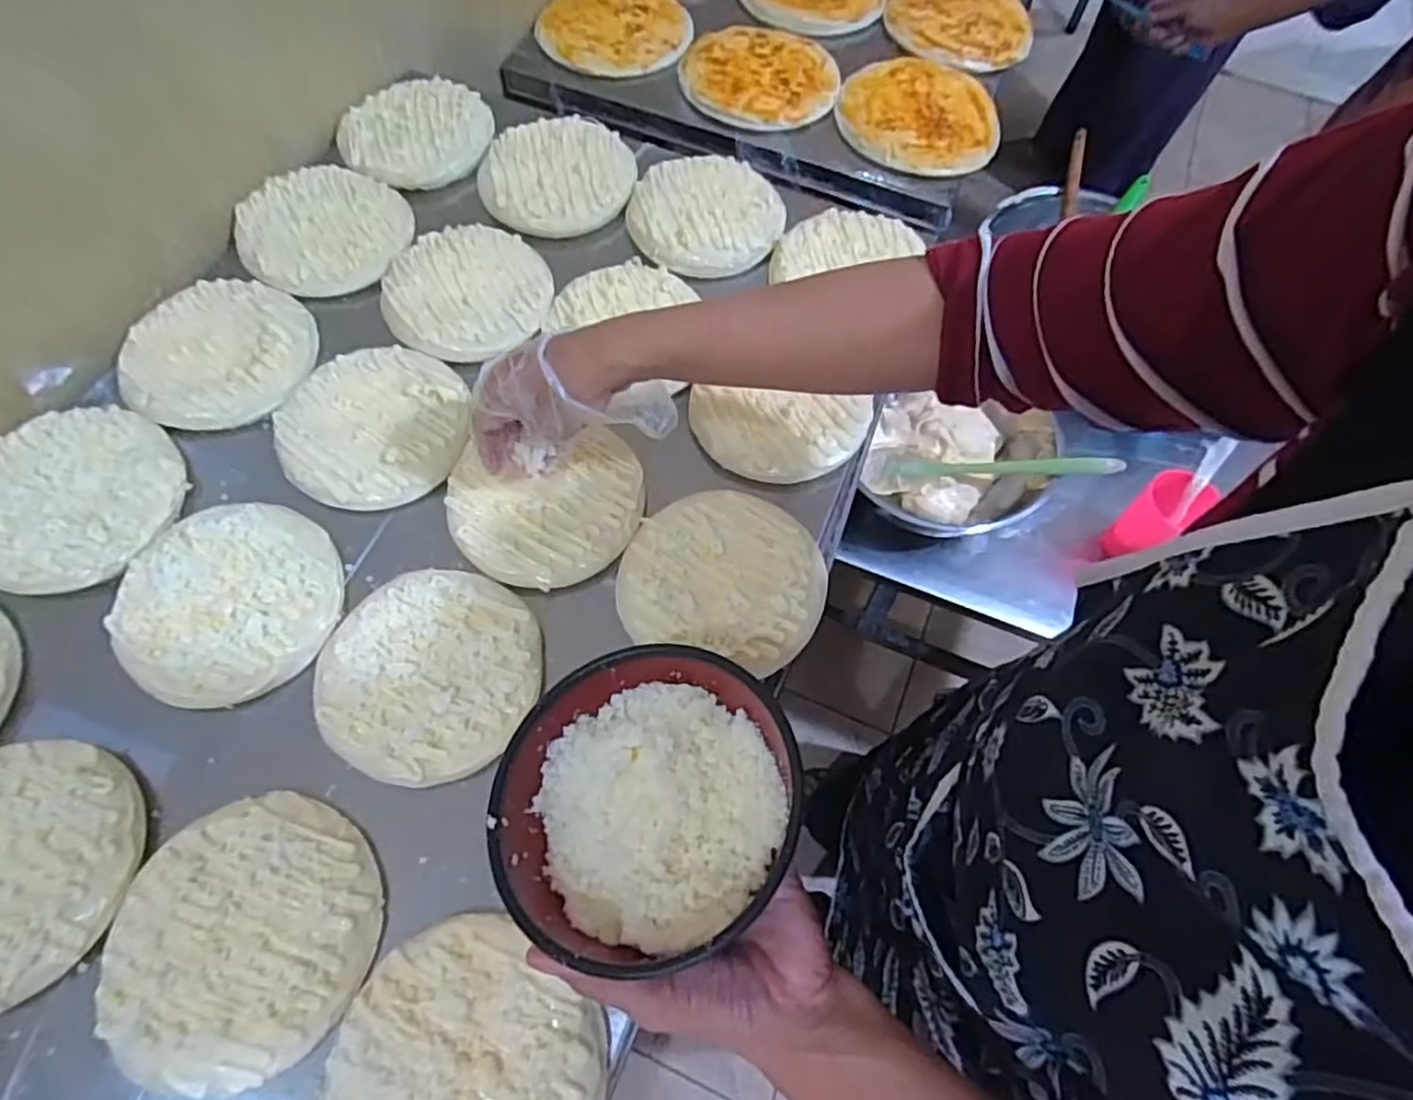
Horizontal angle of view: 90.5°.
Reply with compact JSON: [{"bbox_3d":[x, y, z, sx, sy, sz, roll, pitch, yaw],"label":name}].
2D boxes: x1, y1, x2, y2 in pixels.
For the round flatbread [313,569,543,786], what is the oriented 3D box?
[{"bbox_3d":[-0.188,0.082,0.477,0.141,0.012,0.142,0,65,-1],"label":"round flatbread"}]

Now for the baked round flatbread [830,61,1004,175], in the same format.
[{"bbox_3d":[0.263,-0.541,0.860,0.194,0.015,0.192,0,65,-1],"label":"baked round flatbread"}]

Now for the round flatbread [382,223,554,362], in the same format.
[{"bbox_3d":[-0.210,-0.230,0.619,0.139,0.019,0.133,-8,65,-5],"label":"round flatbread"}]

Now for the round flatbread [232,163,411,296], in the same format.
[{"bbox_3d":[-0.350,-0.297,0.644,0.146,0.022,0.137,0,65,-1],"label":"round flatbread"}]

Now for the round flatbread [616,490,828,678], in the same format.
[{"bbox_3d":[0.013,0.014,0.503,0.142,0.010,0.123,14,66,6],"label":"round flatbread"}]

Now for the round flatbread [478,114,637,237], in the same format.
[{"bbox_3d":[-0.146,-0.367,0.682,0.146,0.019,0.140,-7,65,-4],"label":"round flatbread"}]

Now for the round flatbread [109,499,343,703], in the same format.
[{"bbox_3d":[-0.335,0.034,0.490,0.134,0.020,0.146,26,67,11],"label":"round flatbread"}]

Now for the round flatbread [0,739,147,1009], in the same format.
[{"bbox_3d":[-0.416,0.187,0.411,0.143,0.012,0.144,0,65,-1],"label":"round flatbread"}]

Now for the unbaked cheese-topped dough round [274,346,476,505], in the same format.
[{"bbox_3d":[-0.266,-0.102,0.563,0.143,0.015,0.141,0,65,-1],"label":"unbaked cheese-topped dough round"}]

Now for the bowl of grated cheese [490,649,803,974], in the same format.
[{"bbox_3d":[-0.028,0.116,0.332,0.138,0.055,0.132,-9,66,-5],"label":"bowl of grated cheese"}]

